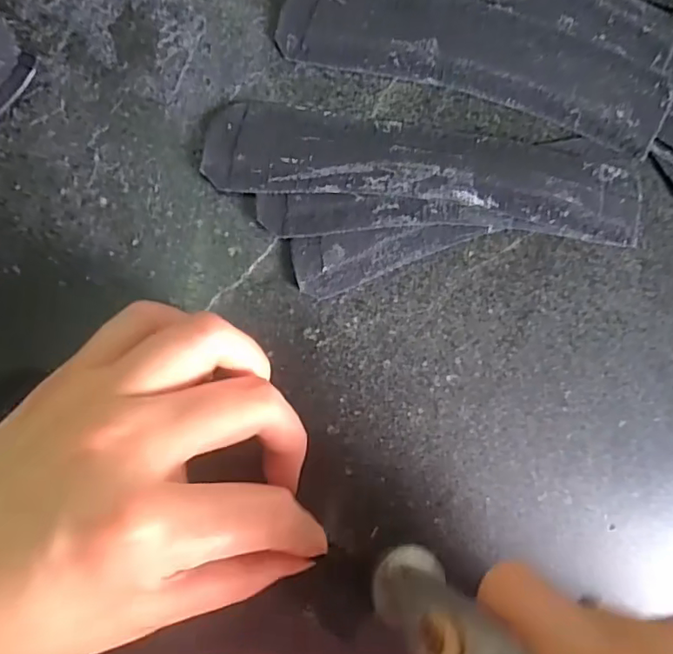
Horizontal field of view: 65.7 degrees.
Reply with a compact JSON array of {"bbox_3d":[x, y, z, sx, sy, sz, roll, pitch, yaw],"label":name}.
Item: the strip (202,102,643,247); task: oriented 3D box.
[{"bbox_3d":[0.044,-0.066,0.219,0.189,0.006,0.040,5,86,-10],"label":"strip"}]

